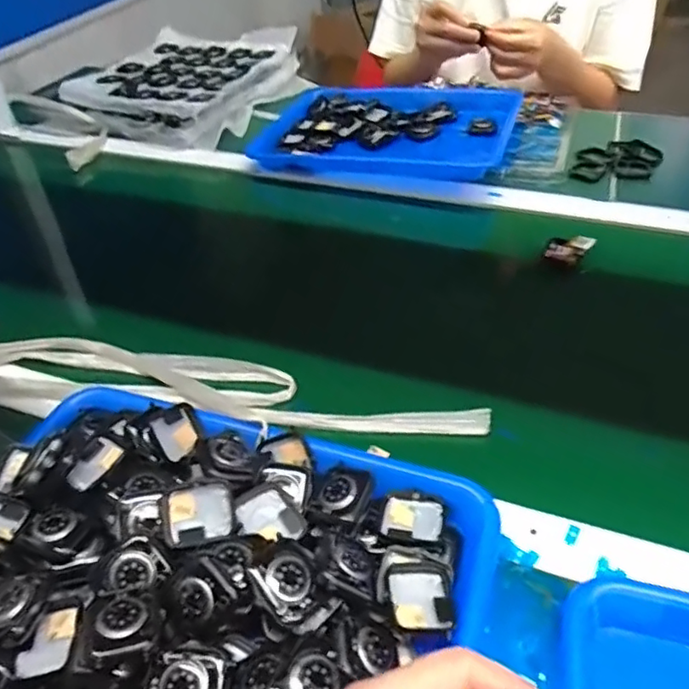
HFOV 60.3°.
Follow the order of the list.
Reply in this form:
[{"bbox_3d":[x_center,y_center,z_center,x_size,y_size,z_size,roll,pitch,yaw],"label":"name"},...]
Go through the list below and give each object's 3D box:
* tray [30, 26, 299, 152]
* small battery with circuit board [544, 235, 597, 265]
[{"bbox_3d":[-0.266,-0.435,0.980,0.306,0.056,0.327,9,44,13],"label":"tray"},{"bbox_3d":[0.235,-0.102,0.621,0.045,0.011,0.037,-34,51,-29],"label":"small battery with circuit board"}]

